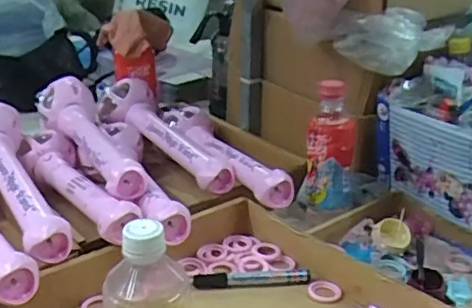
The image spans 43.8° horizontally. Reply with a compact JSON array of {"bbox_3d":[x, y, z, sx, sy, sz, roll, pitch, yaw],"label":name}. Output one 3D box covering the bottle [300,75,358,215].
[{"bbox_3d":[0.121,-0.005,0.754,0.064,0.168,0.051,7,23,11],"label":"bottle"}]

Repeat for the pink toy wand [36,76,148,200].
[{"bbox_3d":[-0.207,-0.032,0.809,0.080,0.061,0.331,-9,26,-25],"label":"pink toy wand"}]

